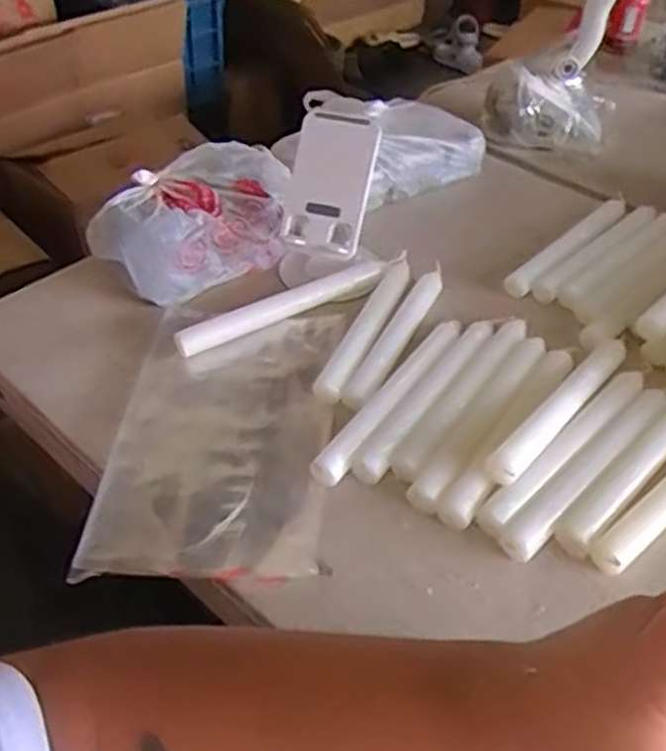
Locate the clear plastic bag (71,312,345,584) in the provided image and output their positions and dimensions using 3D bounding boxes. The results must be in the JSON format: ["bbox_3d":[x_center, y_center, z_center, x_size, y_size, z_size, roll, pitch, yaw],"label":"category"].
[{"bbox_3d":[-0.079,0.034,0.538,0.149,0.011,0.245,2,41,2],"label":"clear plastic bag"}]

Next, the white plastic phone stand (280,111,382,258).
[{"bbox_3d":[-0.006,-0.161,0.625,0.071,0.111,0.023,13,6,24],"label":"white plastic phone stand"}]

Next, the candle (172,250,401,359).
[{"bbox_3d":[-0.032,-0.062,0.631,0.215,0.017,0.022,-24,47,-26],"label":"candle"}]

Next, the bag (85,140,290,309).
[{"bbox_3d":[-0.123,-0.136,0.660,0.173,0.087,0.102,-22,46,-24],"label":"bag"}]

